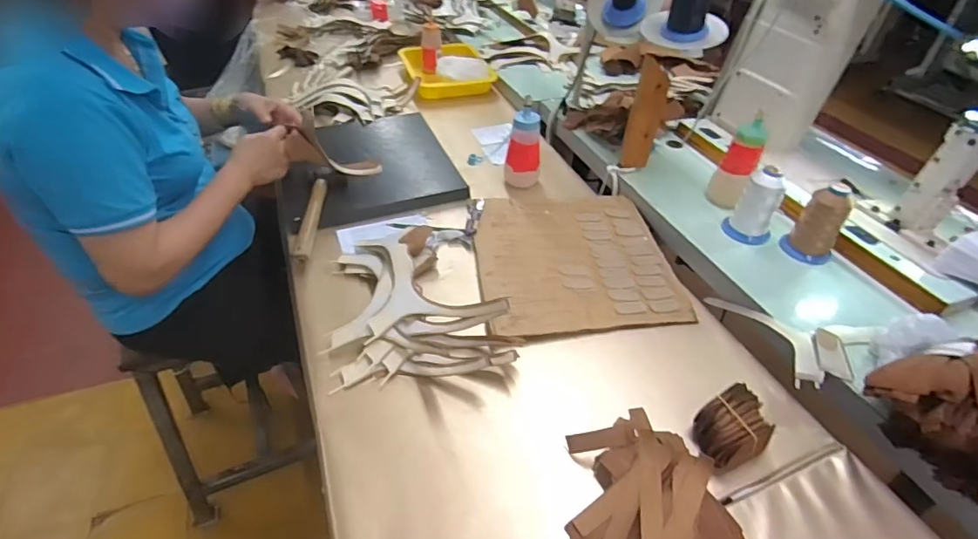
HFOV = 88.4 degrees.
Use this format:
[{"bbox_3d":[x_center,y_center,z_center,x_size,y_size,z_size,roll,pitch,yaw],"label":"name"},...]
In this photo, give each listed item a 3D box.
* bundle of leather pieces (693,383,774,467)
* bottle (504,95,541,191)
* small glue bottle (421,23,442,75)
[{"bbox_3d":[0.256,0.166,0.529,0.073,0.045,0.060,-20,48,-23],"label":"bundle of leather pieces"},{"bbox_3d":[0.058,-0.206,0.862,0.062,0.129,0.051,11,43,9],"label":"bottle"},{"bbox_3d":[-0.136,-0.529,1.204,0.051,0.114,0.046,7,11,4],"label":"small glue bottle"}]

